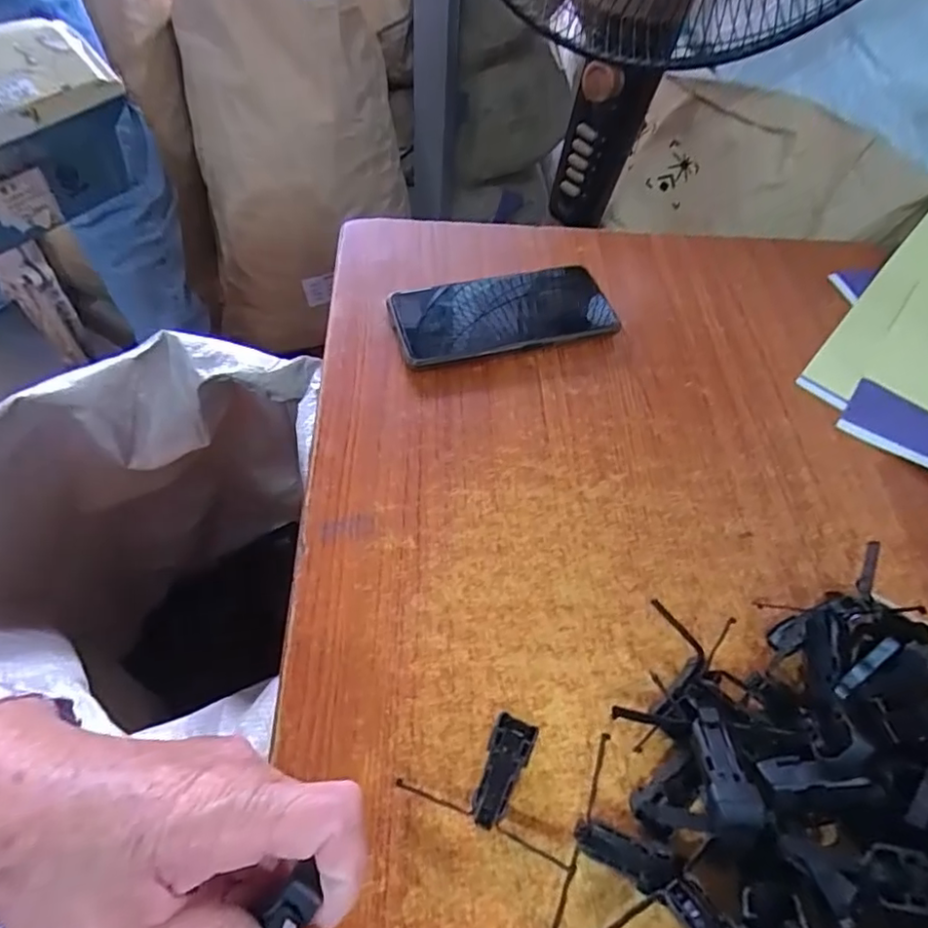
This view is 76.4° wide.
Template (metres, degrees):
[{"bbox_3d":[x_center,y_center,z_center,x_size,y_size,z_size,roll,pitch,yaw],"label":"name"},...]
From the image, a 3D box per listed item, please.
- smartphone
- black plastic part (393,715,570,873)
[{"bbox_3d":[0.032,-0.118,0.461,0.172,0.011,0.078,-12,58,-13],"label":"smartphone"},{"bbox_3d":[0.019,0.148,0.283,0.083,0.015,0.050,22,57,10],"label":"black plastic part"}]

